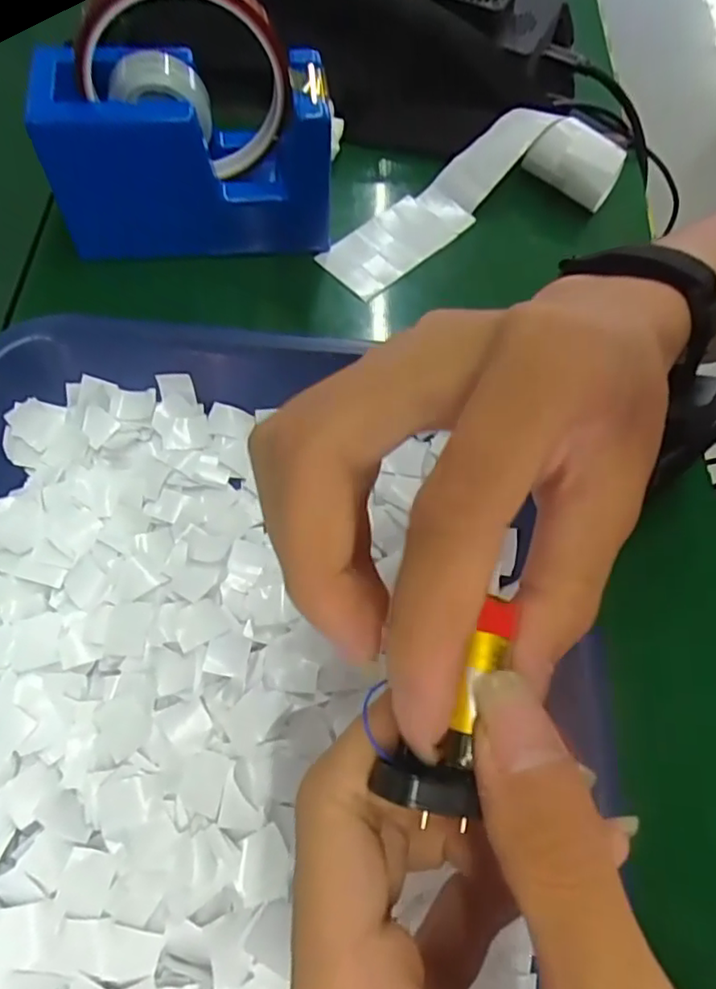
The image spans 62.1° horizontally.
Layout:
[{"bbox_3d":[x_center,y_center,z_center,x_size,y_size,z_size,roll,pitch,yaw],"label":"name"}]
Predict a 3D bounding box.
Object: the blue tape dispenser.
[{"bbox_3d":[-0.078,-0.164,0.280,0.127,0.086,0.047,-5,67,-10],"label":"blue tape dispenser"}]

